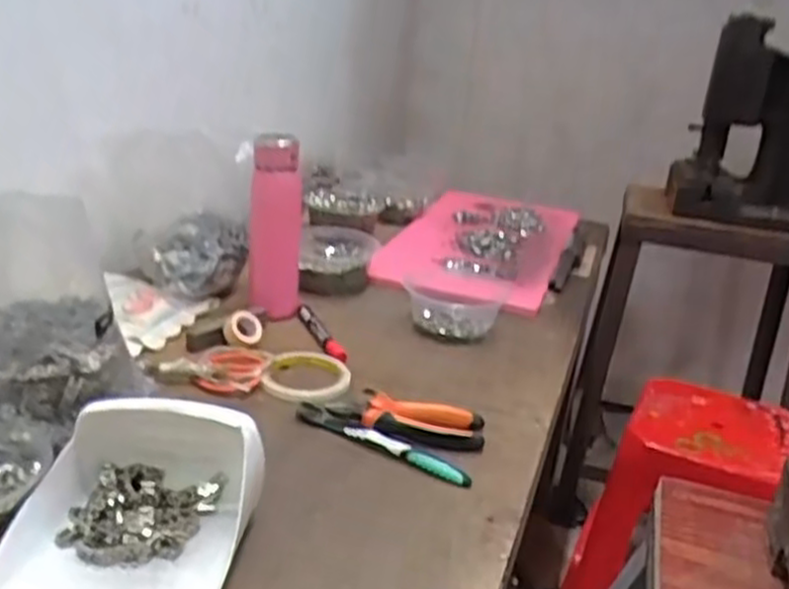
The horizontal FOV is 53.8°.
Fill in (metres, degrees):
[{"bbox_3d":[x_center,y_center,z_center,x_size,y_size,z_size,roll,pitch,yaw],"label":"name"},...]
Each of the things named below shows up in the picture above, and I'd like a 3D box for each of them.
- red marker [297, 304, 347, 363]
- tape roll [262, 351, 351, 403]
[{"bbox_3d":[-0.089,0.046,0.932,0.018,0.016,0.149,-3,24,-24],"label":"red marker"},{"bbox_3d":[-0.091,0.088,0.840,0.096,0.013,0.096,7,22,-3],"label":"tape roll"}]

